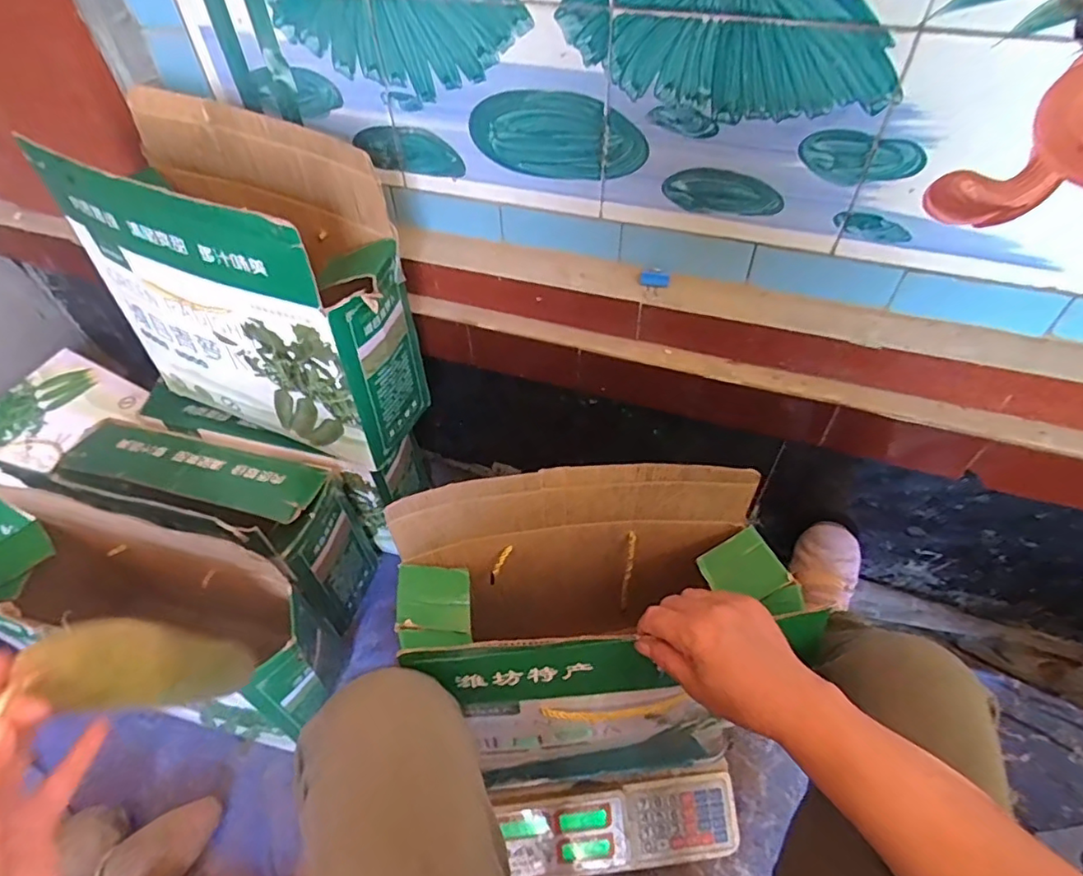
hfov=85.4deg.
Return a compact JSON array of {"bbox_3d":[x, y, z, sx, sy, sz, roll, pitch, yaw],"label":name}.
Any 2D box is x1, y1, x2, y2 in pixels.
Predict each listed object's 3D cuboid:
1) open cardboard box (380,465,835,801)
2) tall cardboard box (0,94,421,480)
[{"bbox_3d":[0.051,0.173,0.580,0.363,0.259,0.175,-5,50,-2],"label":"open cardboard box"},{"bbox_3d":[-0.325,-0.165,0.698,0.341,0.352,0.160,18,53,16],"label":"tall cardboard box"}]

